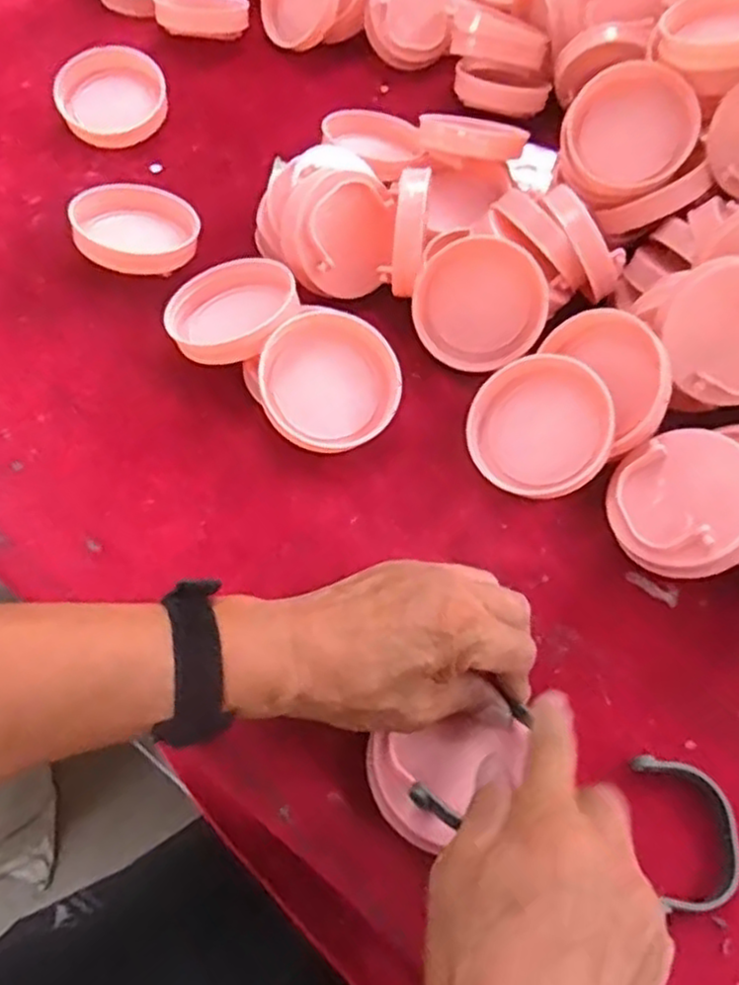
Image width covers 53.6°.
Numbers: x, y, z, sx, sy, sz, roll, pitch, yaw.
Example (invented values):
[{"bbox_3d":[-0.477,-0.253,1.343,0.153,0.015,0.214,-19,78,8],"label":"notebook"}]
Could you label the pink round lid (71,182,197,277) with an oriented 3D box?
[{"bbox_3d":[-0.178,-0.196,0.563,0.089,0.035,0.086,2,60,-4],"label":"pink round lid"}]

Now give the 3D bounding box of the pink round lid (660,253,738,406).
[{"bbox_3d":[0.238,-0.105,0.474,0.086,0.014,0.090,3,107,12],"label":"pink round lid"}]

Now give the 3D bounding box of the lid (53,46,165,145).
[{"bbox_3d":[-0.224,-0.348,0.637,0.090,0.017,0.090,-1,82,4],"label":"lid"}]

